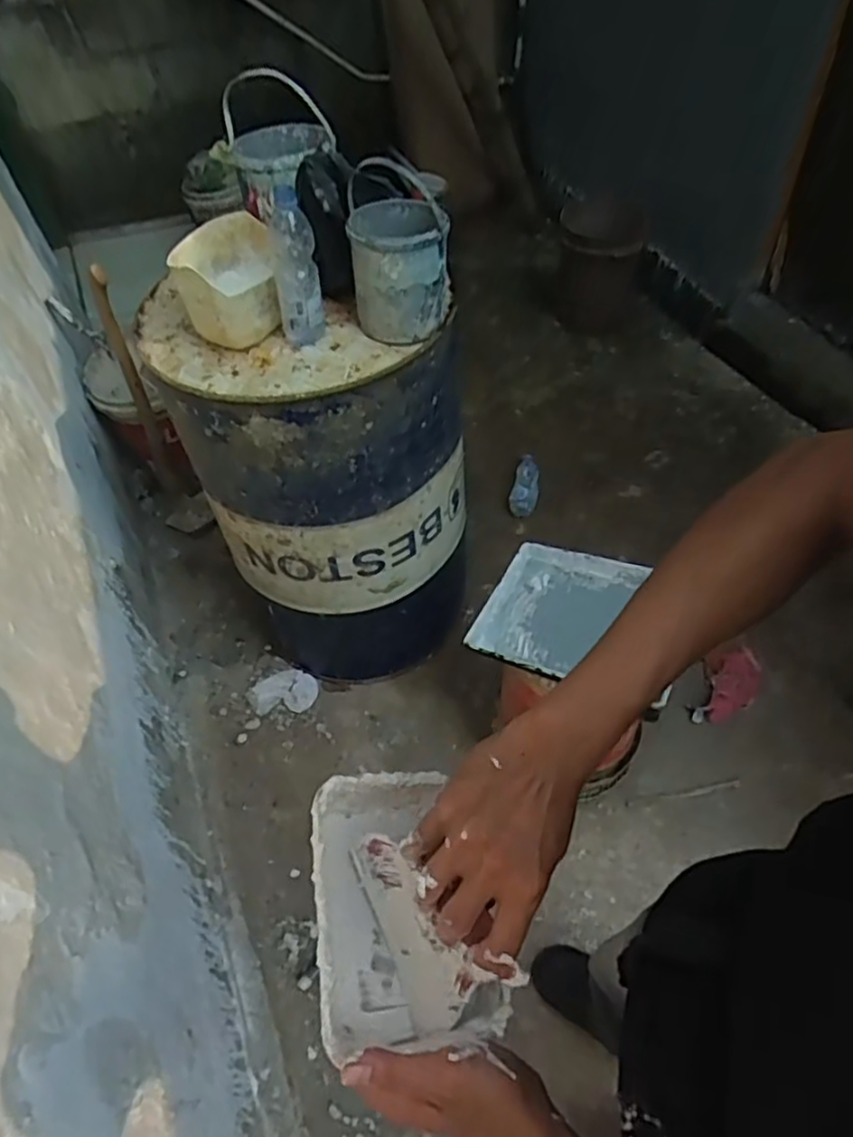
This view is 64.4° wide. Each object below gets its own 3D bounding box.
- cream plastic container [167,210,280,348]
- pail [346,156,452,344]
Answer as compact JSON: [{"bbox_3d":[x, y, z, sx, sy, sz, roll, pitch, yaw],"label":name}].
[{"bbox_3d":[-0.320,-0.461,1.121,0.154,0.148,0.191,-15,52,-6],"label":"cream plastic container"},{"bbox_3d":[-0.044,-0.502,1.072,0.149,0.214,0.163,-6,52,1],"label":"pail"}]

